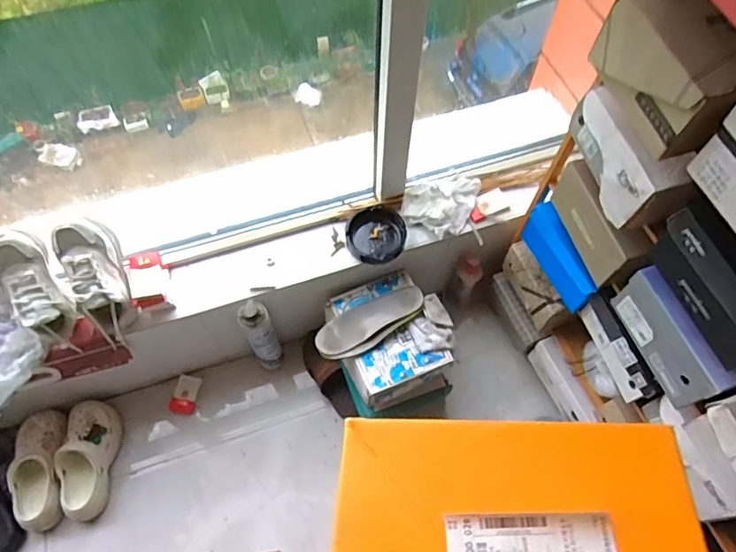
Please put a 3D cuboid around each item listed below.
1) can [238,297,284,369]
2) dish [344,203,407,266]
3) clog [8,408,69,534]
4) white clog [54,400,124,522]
[{"bbox_3d":[-0.253,0.149,1.271,0.071,0.303,0.061,-20,64,-11],"label":"can"},{"bbox_3d":[0.014,-0.094,1.230,0.134,0.050,0.147,0,62,-1],"label":"dish"},{"bbox_3d":[-0.771,0.452,1.231,0.111,0.085,0.264,-7,63,-5],"label":"clog"},{"bbox_3d":[-0.664,0.432,1.247,0.107,0.124,0.267,-3,62,-3],"label":"white clog"}]

